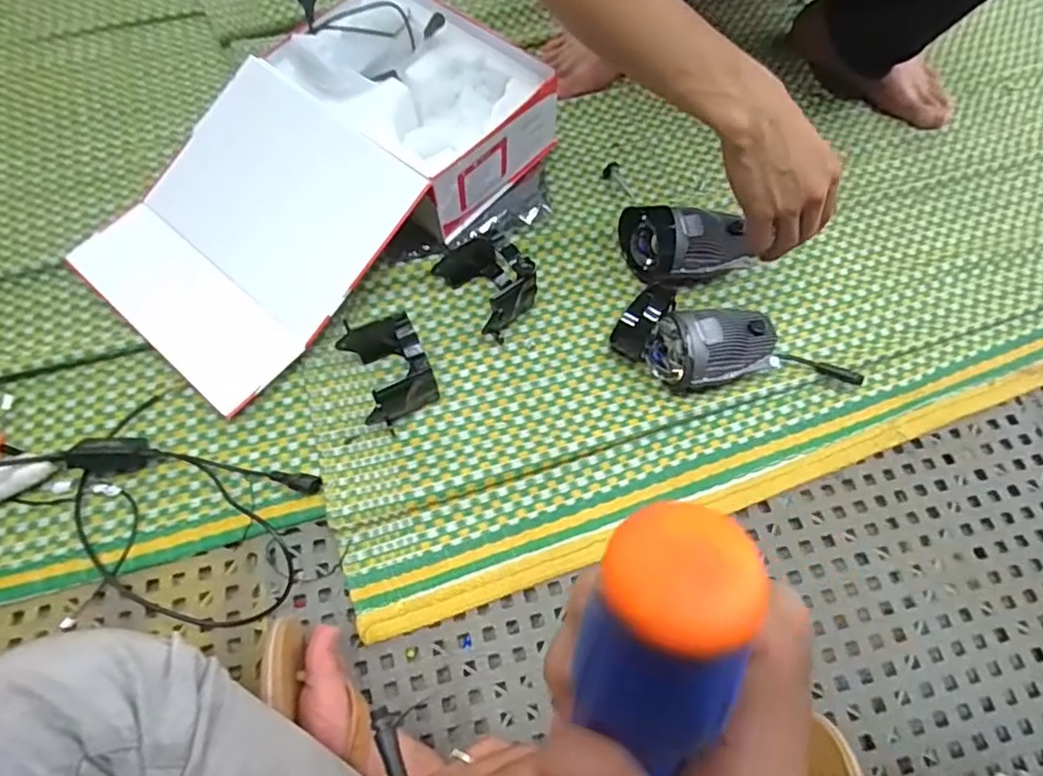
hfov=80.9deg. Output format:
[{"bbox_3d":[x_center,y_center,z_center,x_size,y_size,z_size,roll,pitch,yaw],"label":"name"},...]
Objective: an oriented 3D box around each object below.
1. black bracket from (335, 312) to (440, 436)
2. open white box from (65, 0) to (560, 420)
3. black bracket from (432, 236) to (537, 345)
[{"bbox_3d":[-0.133,-0.023,0.607,0.074,0.076,0.103,-23,68,-11],"label":"black bracket"},{"bbox_3d":[-0.219,-0.252,0.679,0.277,0.125,0.488,40,71,16],"label":"open white box"},{"bbox_3d":[-0.036,-0.118,0.652,0.099,0.077,0.069,40,71,16],"label":"black bracket"}]

